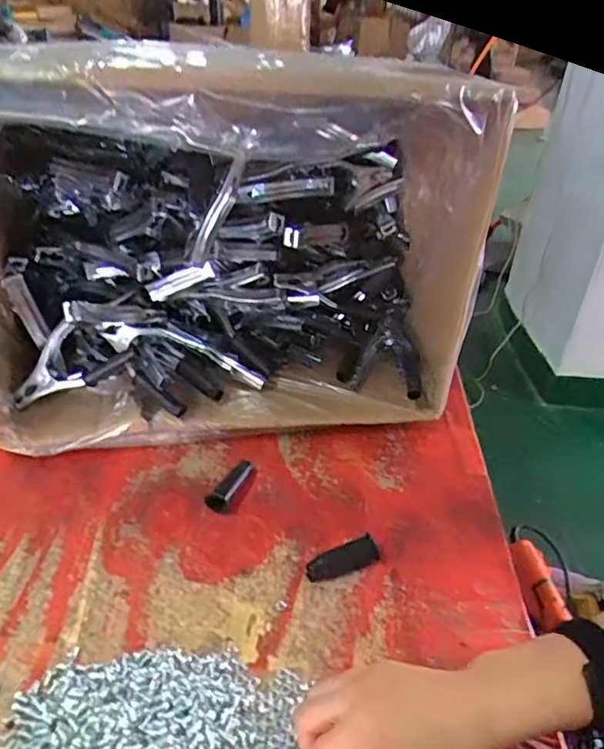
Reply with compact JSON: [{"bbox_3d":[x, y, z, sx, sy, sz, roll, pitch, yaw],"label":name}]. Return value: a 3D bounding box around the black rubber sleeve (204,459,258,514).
[{"bbox_3d":[-0.066,0.103,0.547,0.029,0.025,0.064,16,38,17],"label":"black rubber sleeve"}]

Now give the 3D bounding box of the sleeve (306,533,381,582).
[{"bbox_3d":[0.035,0.158,0.486,0.065,0.024,0.022,-14,40,-23],"label":"sleeve"}]

